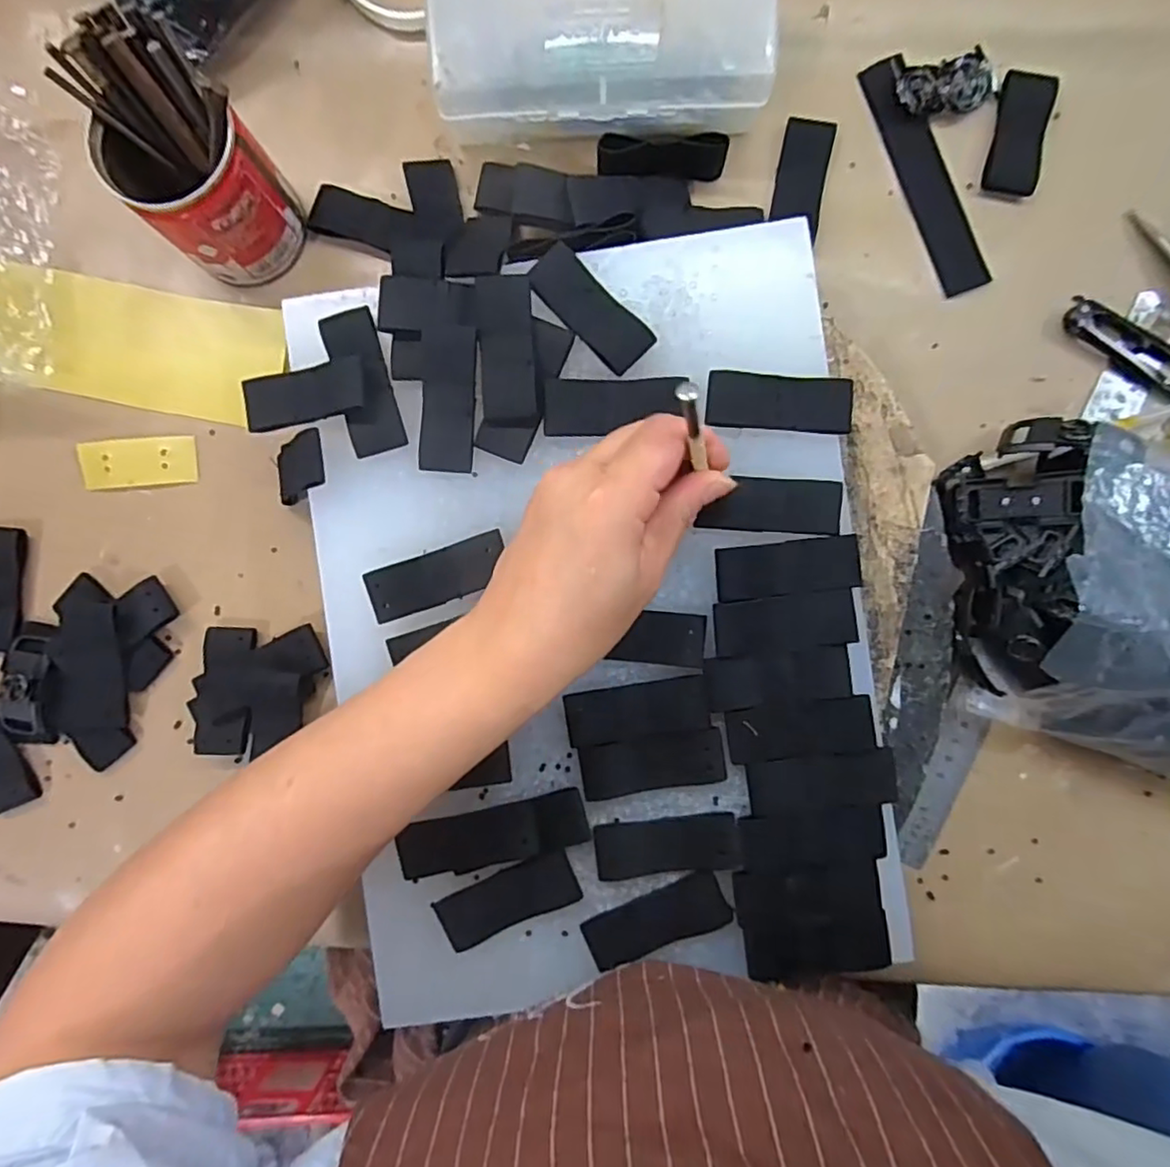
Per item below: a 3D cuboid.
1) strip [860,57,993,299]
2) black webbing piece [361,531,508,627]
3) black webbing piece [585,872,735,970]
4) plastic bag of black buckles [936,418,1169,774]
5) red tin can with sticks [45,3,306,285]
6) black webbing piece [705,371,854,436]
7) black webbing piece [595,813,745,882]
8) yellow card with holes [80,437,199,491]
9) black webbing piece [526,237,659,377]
[{"bbox_3d":[0.180,-0.214,0.324,0.027,0.008,0.126,-22,89,1],"label":"strip"},{"bbox_3d":[-0.070,-0.003,0.294,0.065,0.004,0.025,-19,89,1],"label":"black webbing piece"},{"bbox_3d":[0.034,0.159,0.289,0.066,0.008,0.026,-23,82,-5],"label":"black webbing piece"},{"bbox_3d":[0.266,0.017,0.295,0.173,0.060,0.191,2,90,1],"label":"plastic bag of black buckles"},{"bbox_3d":[-0.183,-0.193,0.290,0.067,0.086,0.060,43,91,1],"label":"red tin can with sticks"},{"bbox_3d":[0.092,-0.085,0.291,0.067,0.004,0.025,4,90,1],"label":"black webbing piece"},{"bbox_3d":[0.039,0.124,0.289,0.066,0.005,0.026,-5,89,1],"label":"black webbing piece"},{"bbox_3d":[-0.238,-0.064,0.329,0.059,0.005,0.026,-5,87,-4],"label":"yellow card with holes"},{"bbox_3d":[0.003,-0.130,0.292,0.026,0.006,0.064,-45,89,1],"label":"black webbing piece"}]

